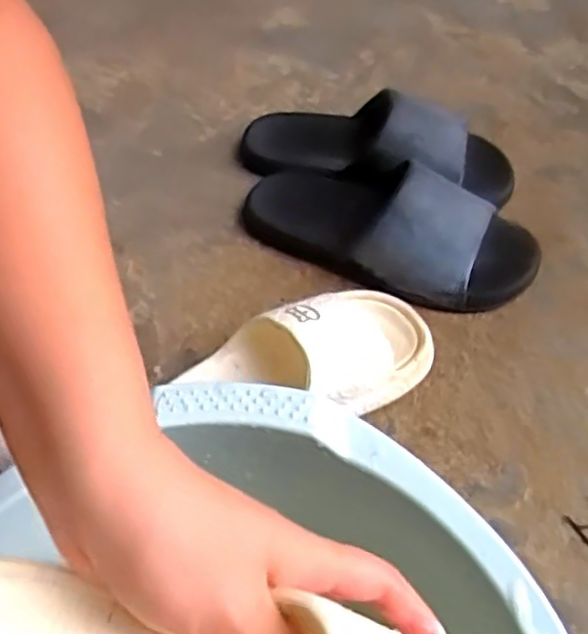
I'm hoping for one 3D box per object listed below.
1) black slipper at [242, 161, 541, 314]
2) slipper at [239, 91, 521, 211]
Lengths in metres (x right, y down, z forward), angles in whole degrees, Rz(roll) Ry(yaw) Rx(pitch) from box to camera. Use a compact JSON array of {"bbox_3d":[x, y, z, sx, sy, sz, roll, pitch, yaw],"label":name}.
[{"bbox_3d":[0.078,-0.082,0.607,0.267,0.076,0.107,15,57,13],"label":"black slipper"},{"bbox_3d":[0.076,-0.169,0.672,0.270,0.077,0.090,11,56,11],"label":"slipper"}]

